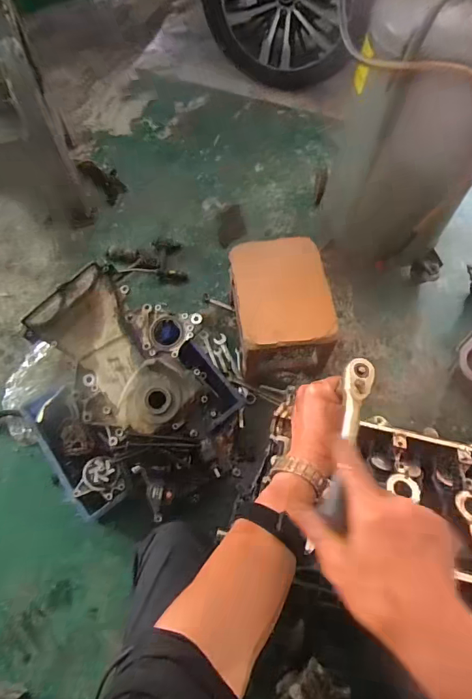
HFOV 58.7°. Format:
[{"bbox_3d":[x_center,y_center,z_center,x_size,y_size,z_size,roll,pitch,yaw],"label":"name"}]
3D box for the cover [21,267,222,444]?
[{"bbox_3d":[-0.233,0.007,0.919,0.426,0.107,0.303,42,68,17],"label":"cover"}]

